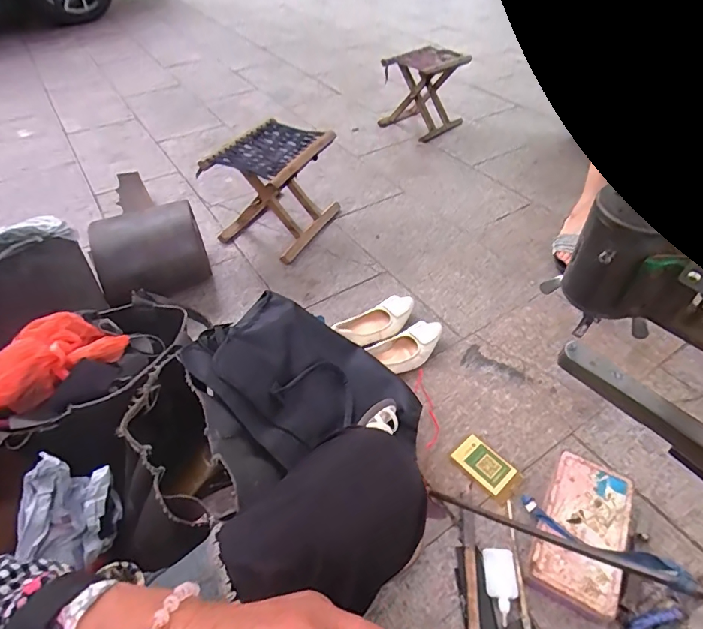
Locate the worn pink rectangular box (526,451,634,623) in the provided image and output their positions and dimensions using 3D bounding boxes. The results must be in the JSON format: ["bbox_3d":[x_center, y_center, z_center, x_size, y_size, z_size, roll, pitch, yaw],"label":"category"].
[{"bbox_3d":[0.368,0.341,0.697,0.122,0.043,0.224,22,51,21],"label":"worn pink rectangular box"}]

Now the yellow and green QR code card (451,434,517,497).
[{"bbox_3d":[0.241,0.270,0.794,0.063,0.009,0.099,-33,54,-26],"label":"yellow and green QR code card"}]

